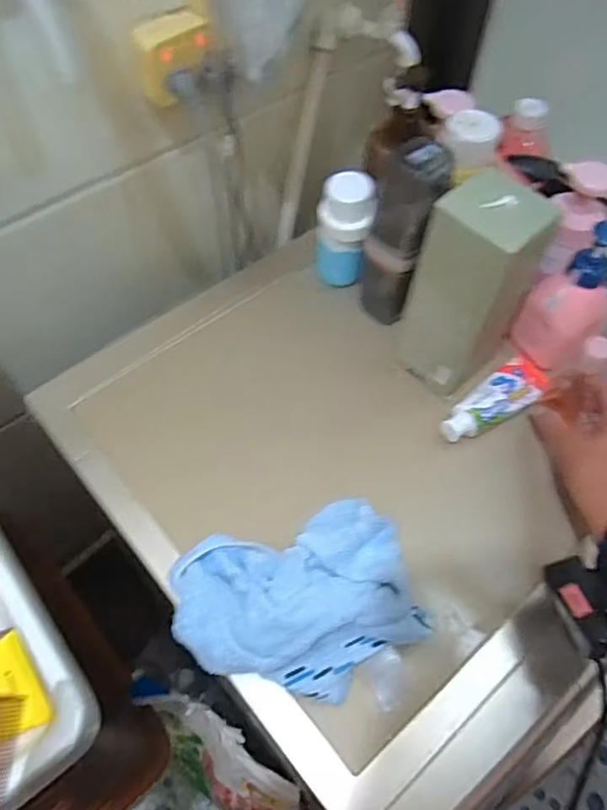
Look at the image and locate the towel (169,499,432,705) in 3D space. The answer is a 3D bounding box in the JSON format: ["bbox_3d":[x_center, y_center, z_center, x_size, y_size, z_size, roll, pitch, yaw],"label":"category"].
[{"bbox_3d":[-0.005,0.159,0.497,0.194,0.042,0.144,-12,60,-9],"label":"towel"}]

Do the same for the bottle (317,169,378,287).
[{"bbox_3d":[0.045,-0.184,0.666,0.056,0.123,0.055,12,59,5],"label":"bottle"}]

